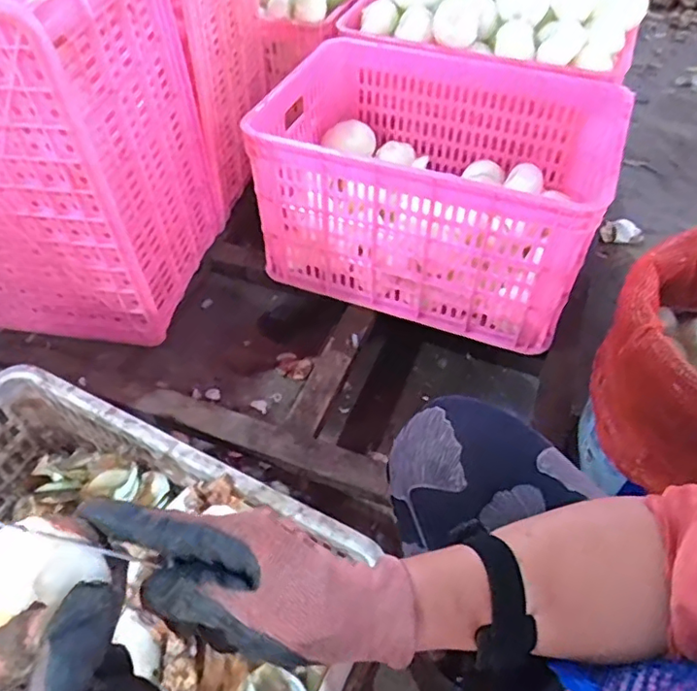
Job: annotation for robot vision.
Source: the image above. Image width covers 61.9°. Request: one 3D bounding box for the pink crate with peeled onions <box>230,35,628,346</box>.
[{"bbox_3d":[0.166,-0.295,1.057,0.535,0.314,0.480,19,50,14],"label":"pink crate with peeled onions"}]

